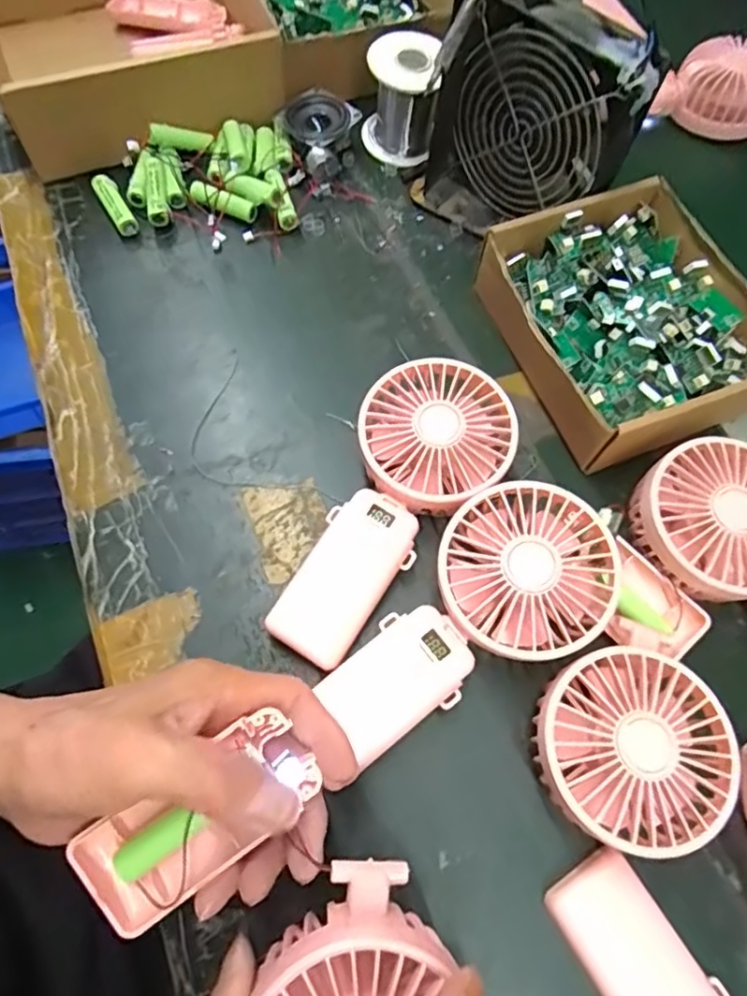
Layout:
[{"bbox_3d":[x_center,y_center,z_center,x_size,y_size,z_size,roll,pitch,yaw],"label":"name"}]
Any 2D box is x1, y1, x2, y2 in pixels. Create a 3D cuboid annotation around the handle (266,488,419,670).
[{"bbox_3d":[-0.015,0.043,0.324,0.048,0.030,0.092,33,70,12],"label":"handle"}]

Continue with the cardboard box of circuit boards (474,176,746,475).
[{"bbox_3d":[0.163,-0.111,0.385,0.153,0.050,0.173,-22,70,-10],"label":"cardboard box of circuit boards"}]

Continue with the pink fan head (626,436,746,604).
[{"bbox_3d":[0.191,0.013,0.332,0.086,0.041,0.086,0,67,-1],"label":"pink fan head"}]

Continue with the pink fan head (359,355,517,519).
[{"bbox_3d":[0.036,-0.033,0.348,0.082,0.046,0.087,0,67,-1],"label":"pink fan head"}]

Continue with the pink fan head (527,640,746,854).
[{"bbox_3d":[0.122,0.120,0.286,0.087,0.038,0.084,1,66,-3],"label":"pink fan head"}]

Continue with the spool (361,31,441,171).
[{"bbox_3d":[0.020,-0.302,0.448,0.055,0.065,0.055,4,67,0],"label":"spool"}]

